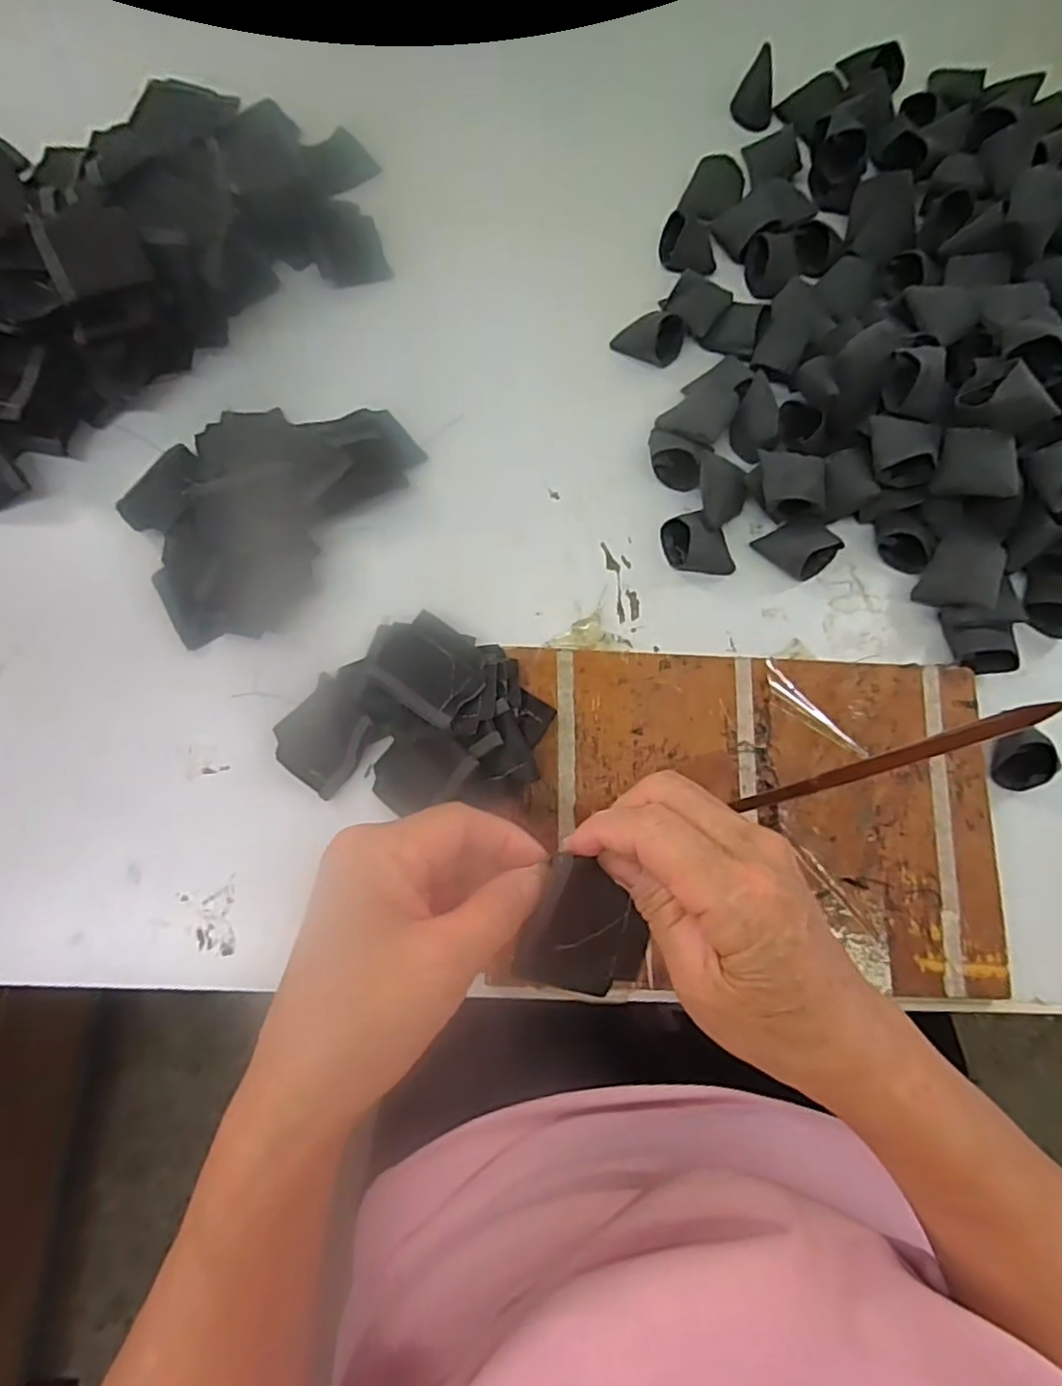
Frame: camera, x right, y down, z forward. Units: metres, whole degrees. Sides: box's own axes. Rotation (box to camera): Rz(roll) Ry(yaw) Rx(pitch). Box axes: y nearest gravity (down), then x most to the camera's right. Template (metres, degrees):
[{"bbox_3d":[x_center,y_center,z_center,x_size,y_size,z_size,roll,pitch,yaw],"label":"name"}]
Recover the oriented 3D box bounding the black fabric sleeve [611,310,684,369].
[{"bbox_3d":[0.078,-0.233,0.430,0.041,0.026,0.026,27,76,5],"label":"black fabric sleeve"}]

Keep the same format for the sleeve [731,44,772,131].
[{"bbox_3d":[0.166,-0.437,0.485,0.030,0.038,0.027,23,76,4],"label":"sleeve"}]

